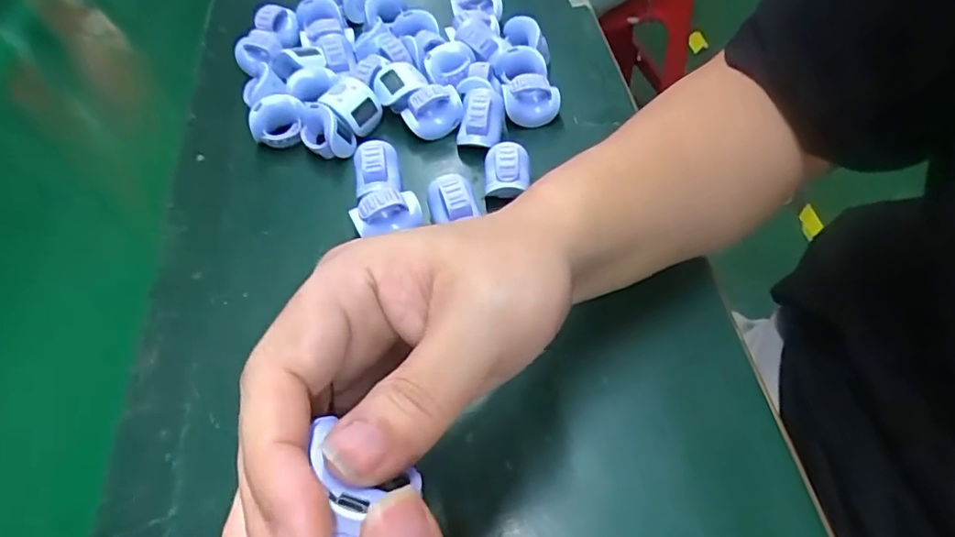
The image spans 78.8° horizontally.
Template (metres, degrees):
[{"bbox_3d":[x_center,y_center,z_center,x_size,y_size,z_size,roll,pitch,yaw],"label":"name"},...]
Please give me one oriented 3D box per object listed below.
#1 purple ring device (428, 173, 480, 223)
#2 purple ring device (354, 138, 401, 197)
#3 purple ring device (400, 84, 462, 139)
[{"bbox_3d":[-0.015,-0.040,0.360,0.026,0.028,0.034,-17,55,-8],"label":"purple ring device"},{"bbox_3d":[-0.066,-0.061,0.381,0.028,0.030,0.041,-7,54,-1],"label":"purple ring device"},{"bbox_3d":[-0.032,-0.112,0.413,0.040,0.025,0.024,-11,54,-4],"label":"purple ring device"}]

